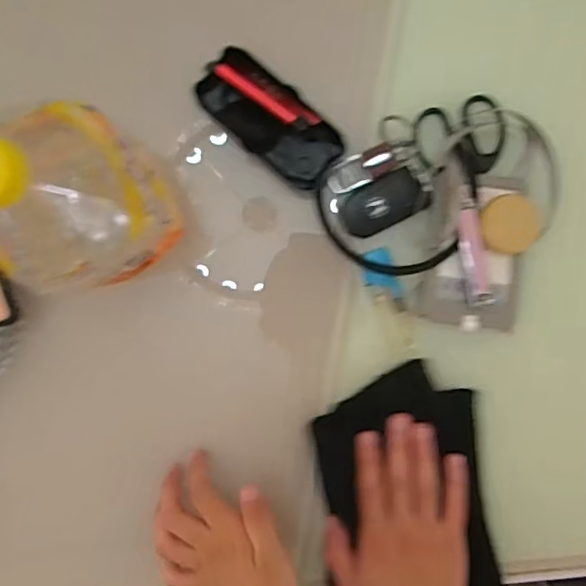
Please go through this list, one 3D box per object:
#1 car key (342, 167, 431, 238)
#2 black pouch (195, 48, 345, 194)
[{"bbox_3d":[0.065,-0.065,0.419,0.058,0.012,0.035,-23,93,1],"label":"car key"},{"bbox_3d":[-0.015,-0.122,0.411,0.104,0.026,0.049,39,92,-2],"label":"black pouch"}]

